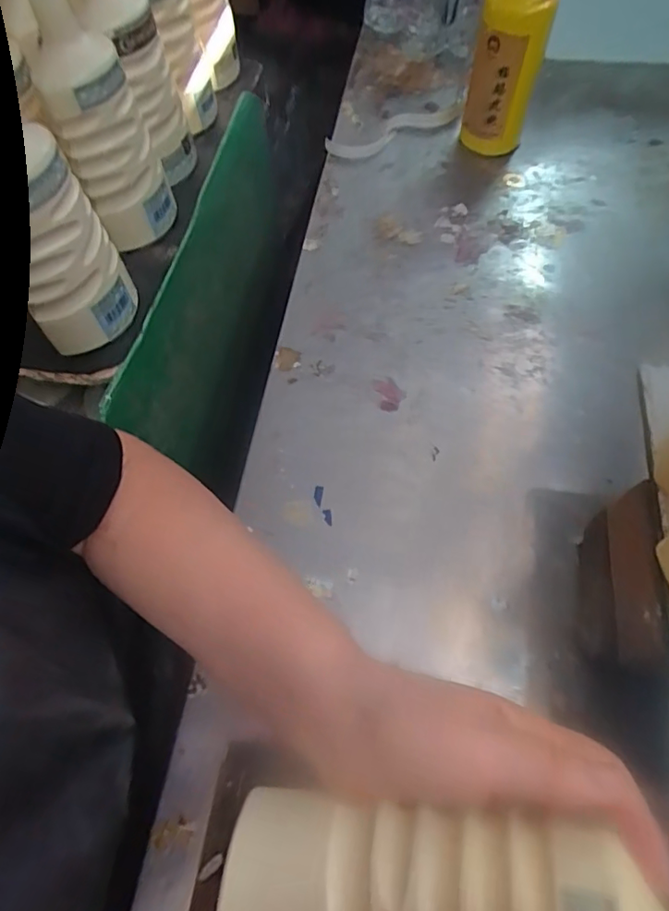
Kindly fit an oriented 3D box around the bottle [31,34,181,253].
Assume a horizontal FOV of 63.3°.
[{"bbox_3d":[-0.212,-0.297,0.529,0.079,0.178,0.070,-20,61,-7],"label":"bottle"}]

